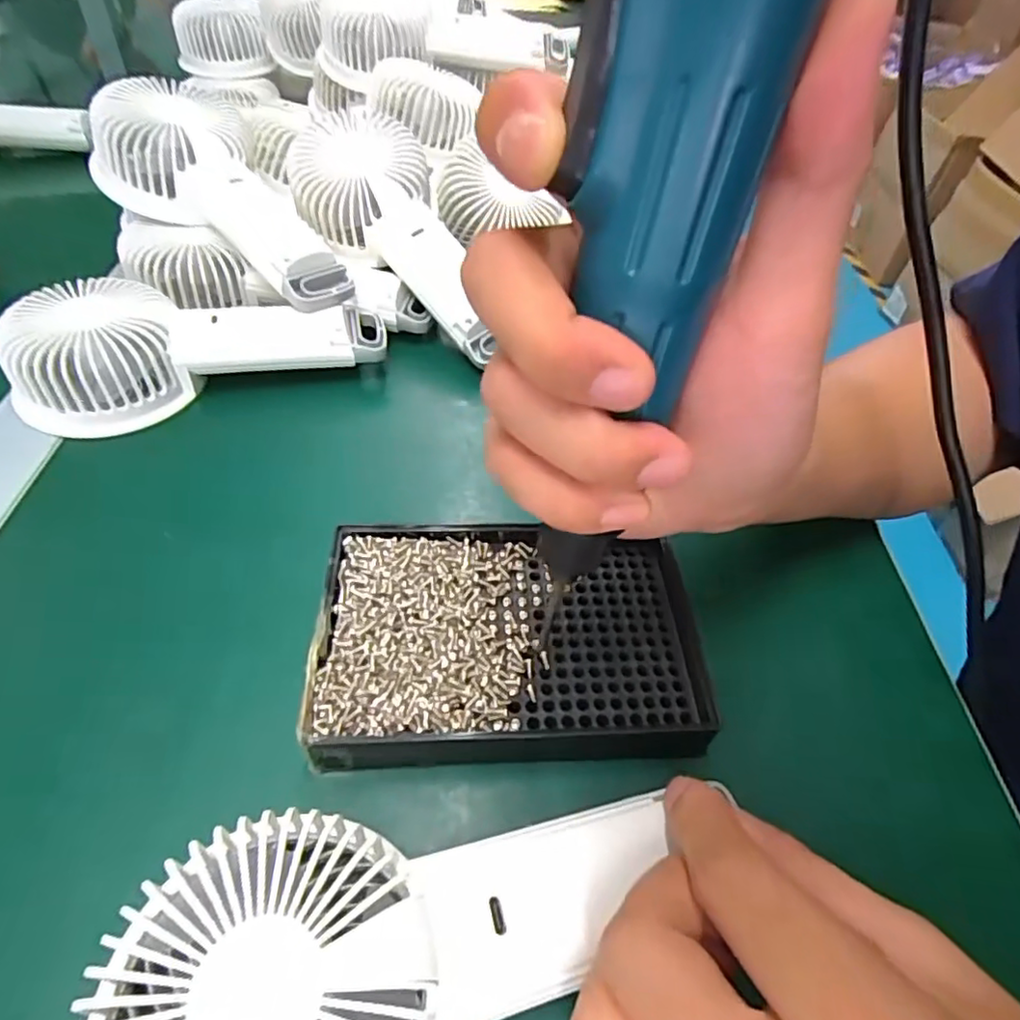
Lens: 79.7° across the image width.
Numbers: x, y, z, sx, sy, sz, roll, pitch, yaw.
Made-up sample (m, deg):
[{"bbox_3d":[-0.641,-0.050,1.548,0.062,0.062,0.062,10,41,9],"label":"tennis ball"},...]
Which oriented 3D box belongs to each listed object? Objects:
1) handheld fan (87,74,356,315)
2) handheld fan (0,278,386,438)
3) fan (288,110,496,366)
[{"bbox_3d":[-0.154,-0.175,0.349,0.171,0.041,0.084,42,56,4],"label":"handheld fan"},{"bbox_3d":[-0.157,-0.088,0.320,0.177,0.047,0.075,-14,53,-17],"label":"handheld fan"},{"bbox_3d":[-0.068,-0.167,0.361,0.082,0.040,0.156,-33,86,-29],"label":"fan"}]

